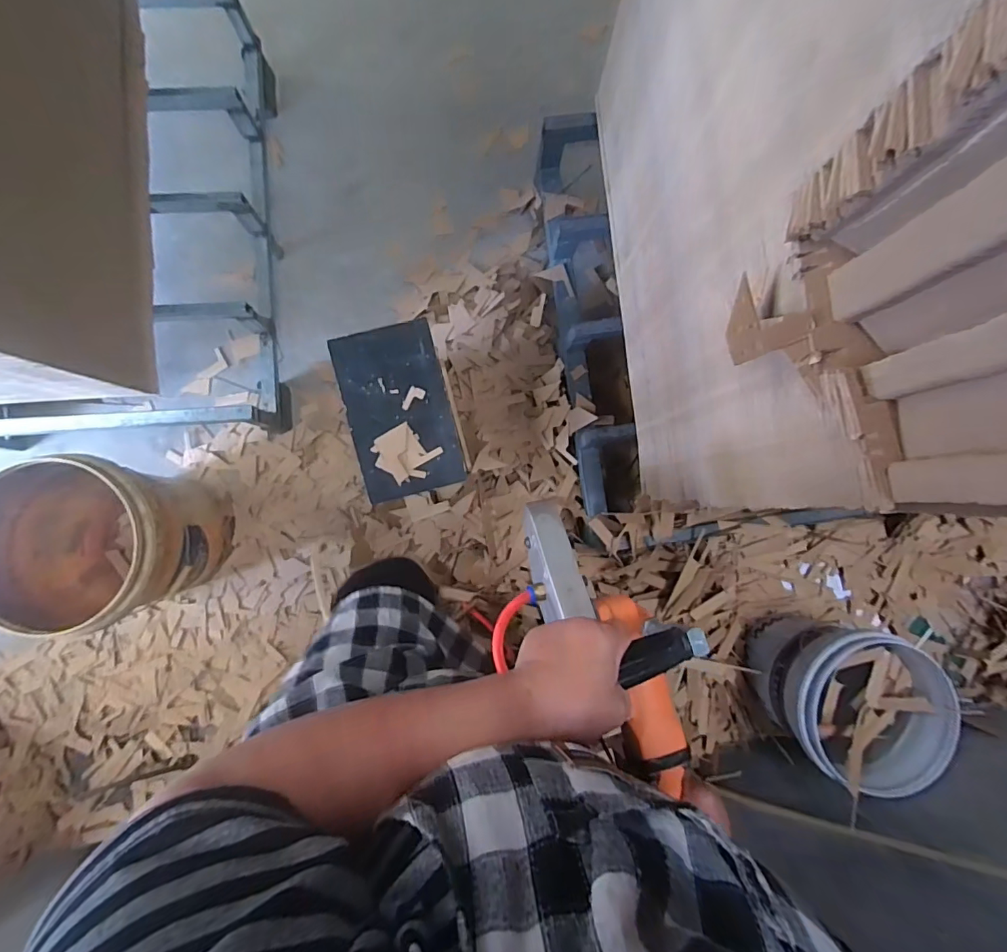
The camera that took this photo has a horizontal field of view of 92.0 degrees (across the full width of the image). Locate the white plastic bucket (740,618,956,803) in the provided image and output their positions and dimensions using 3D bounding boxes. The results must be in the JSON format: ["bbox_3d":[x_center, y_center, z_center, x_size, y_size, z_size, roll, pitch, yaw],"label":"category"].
[{"bbox_3d":[0.718,0.476,1.065,0.295,0.262,0.288,0,88,-3],"label":"white plastic bucket"}]

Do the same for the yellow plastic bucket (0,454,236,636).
[{"bbox_3d":[-0.789,0.126,1.015,0.305,0.351,0.301,0,88,-3],"label":"yellow plastic bucket"}]

